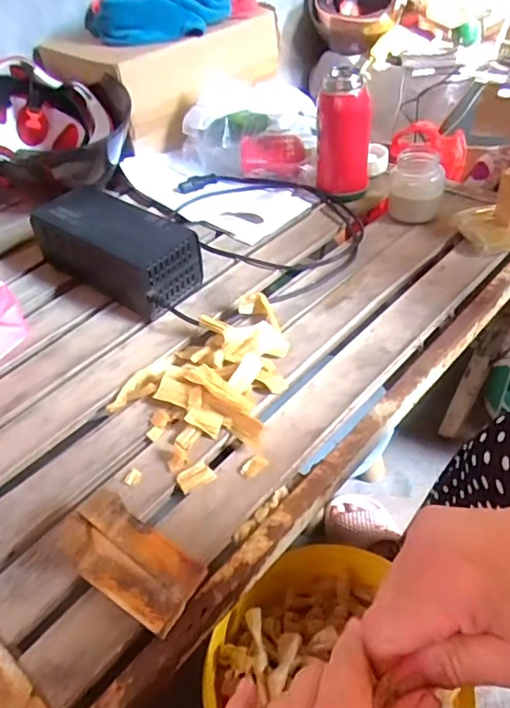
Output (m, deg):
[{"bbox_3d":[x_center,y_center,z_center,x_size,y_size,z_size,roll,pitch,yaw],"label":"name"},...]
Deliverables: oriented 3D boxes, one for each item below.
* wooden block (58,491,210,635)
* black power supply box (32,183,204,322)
[{"bbox_3d":[-0.101,0.170,0.456,0.108,0.063,0.065,22,49,26],"label":"wooden block"},{"bbox_3d":[-0.186,-0.140,0.741,0.215,0.094,0.097,24,50,27],"label":"black power supply box"}]

